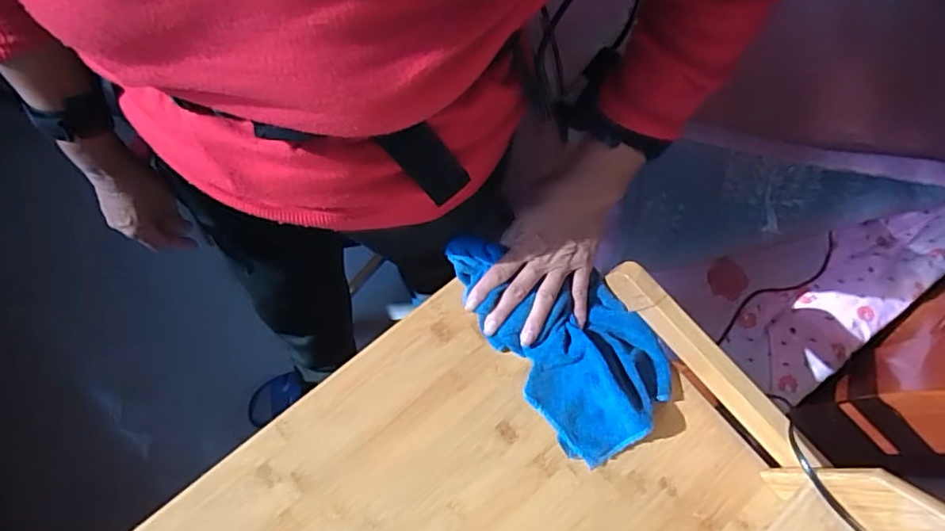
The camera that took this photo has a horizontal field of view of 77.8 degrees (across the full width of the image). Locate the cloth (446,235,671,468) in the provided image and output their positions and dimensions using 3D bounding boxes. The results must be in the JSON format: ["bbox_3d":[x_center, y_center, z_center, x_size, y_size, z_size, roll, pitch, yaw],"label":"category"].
[{"bbox_3d":[0.084,0.055,0.551,0.128,0.029,0.237,-33,75,-11],"label":"cloth"}]

